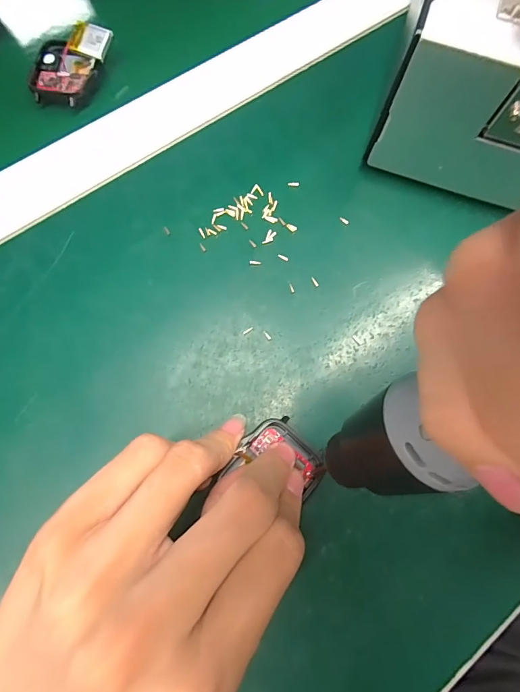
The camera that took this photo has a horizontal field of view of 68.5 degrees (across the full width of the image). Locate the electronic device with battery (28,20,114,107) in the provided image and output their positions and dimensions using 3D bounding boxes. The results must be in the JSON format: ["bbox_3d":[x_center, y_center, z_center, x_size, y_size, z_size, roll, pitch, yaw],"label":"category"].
[{"bbox_3d":[-0.115,-0.173,0.234,0.048,0.018,0.043,-2,73,-3],"label":"electronic device with battery"}]

